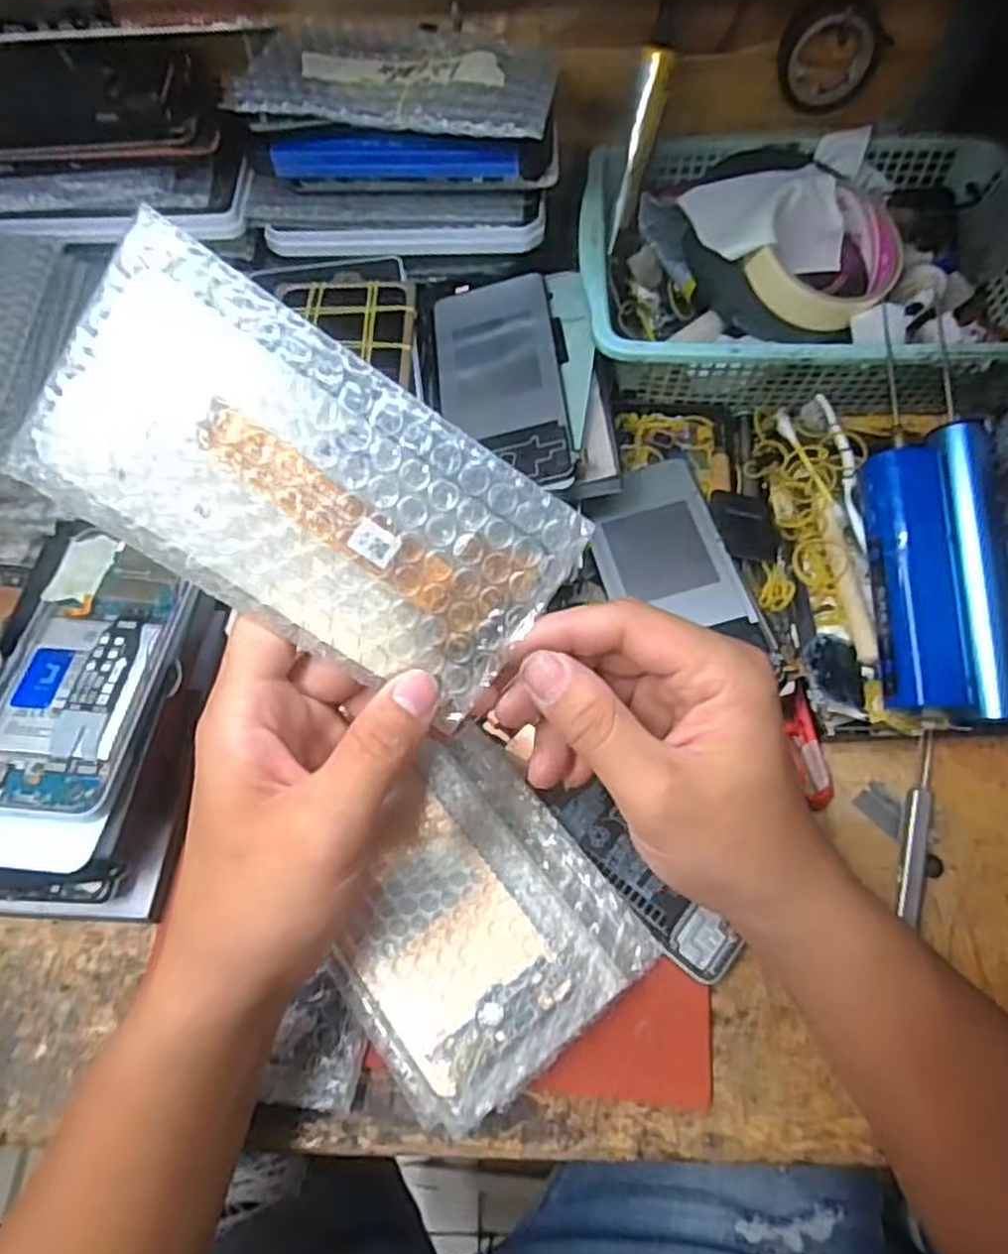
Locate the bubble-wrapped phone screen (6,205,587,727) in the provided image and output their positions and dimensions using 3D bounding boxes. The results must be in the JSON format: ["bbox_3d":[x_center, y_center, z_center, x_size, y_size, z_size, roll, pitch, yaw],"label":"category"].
[{"bbox_3d":[-0.060,-0.042,0.245,0.163,0.005,0.089,32,98,-14],"label":"bubble-wrapped phone screen"}]

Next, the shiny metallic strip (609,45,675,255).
[{"bbox_3d":[0.081,-0.287,0.458,0.016,0.103,0.016,17,33,9],"label":"shiny metallic strip"}]

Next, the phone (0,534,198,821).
[{"bbox_3d":[-0.208,0.019,0.374,0.081,0.016,0.146,7,66,5],"label":"phone"}]

